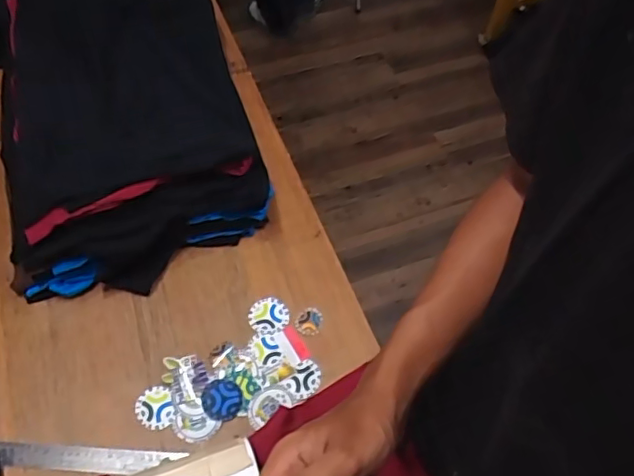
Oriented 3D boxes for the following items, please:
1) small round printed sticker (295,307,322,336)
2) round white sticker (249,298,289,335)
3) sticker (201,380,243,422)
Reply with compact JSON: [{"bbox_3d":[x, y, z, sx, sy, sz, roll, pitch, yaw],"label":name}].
[{"bbox_3d":[-0.012,0.115,0.786,0.037,0.004,0.043,25,61,12],"label":"small round printed sticker"},{"bbox_3d":[-0.068,0.108,0.788,0.055,0.004,0.052,1,59,-2],"label":"round white sticker"},{"bbox_3d":[-0.122,0.207,0.725,0.050,0.006,0.051,1,59,-2],"label":"sticker"}]

